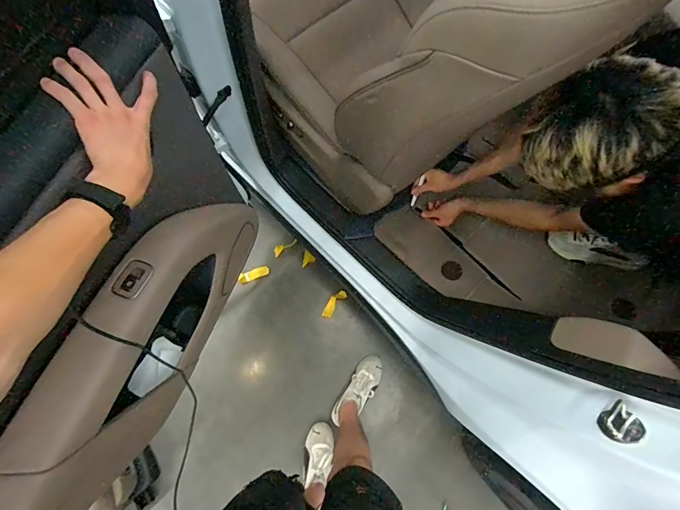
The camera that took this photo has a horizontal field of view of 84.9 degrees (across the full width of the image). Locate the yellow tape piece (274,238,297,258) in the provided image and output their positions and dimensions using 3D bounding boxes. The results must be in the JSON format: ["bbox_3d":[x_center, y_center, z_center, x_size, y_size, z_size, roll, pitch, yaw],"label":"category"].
[{"bbox_3d":[-0.228,-0.037,1.525,0.108,0.006,0.038,-38,89,1],"label":"yellow tape piece"}]

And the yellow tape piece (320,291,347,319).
[{"bbox_3d":[-0.025,0.196,1.483,0.049,0.008,0.132,38,92,12],"label":"yellow tape piece"}]

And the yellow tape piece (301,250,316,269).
[{"bbox_3d":[-0.132,0.023,1.518,0.051,0.006,0.069,27,91,3],"label":"yellow tape piece"}]

